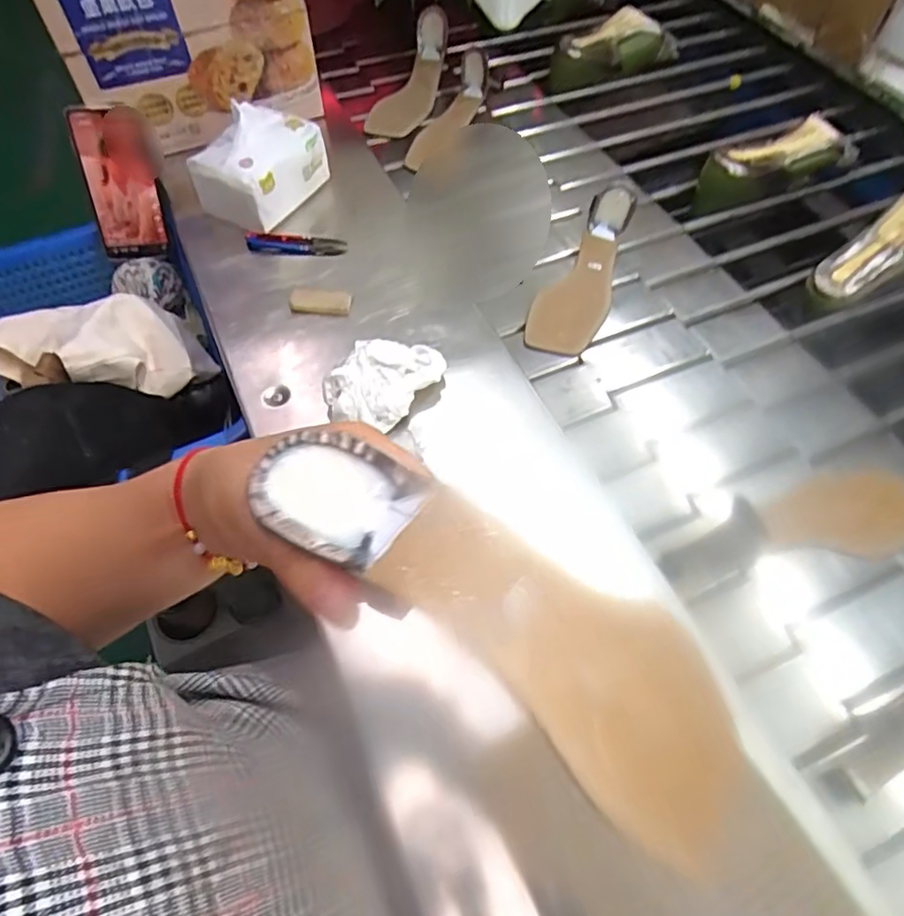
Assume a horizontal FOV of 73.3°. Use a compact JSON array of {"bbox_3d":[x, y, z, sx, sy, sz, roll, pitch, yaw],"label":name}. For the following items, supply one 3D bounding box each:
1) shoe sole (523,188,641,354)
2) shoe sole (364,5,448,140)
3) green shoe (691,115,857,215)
[{"bbox_3d":[0.147,-0.210,0.670,0.072,0.062,0.213,21,60,12],"label":"shoe sole"},{"bbox_3d":[-0.064,-0.572,0.897,0.074,0.081,0.250,10,59,6],"label":"shoe sole"},{"bbox_3d":[0.407,-0.370,0.777,0.202,0.074,0.056,-15,59,-10],"label":"green shoe"}]

